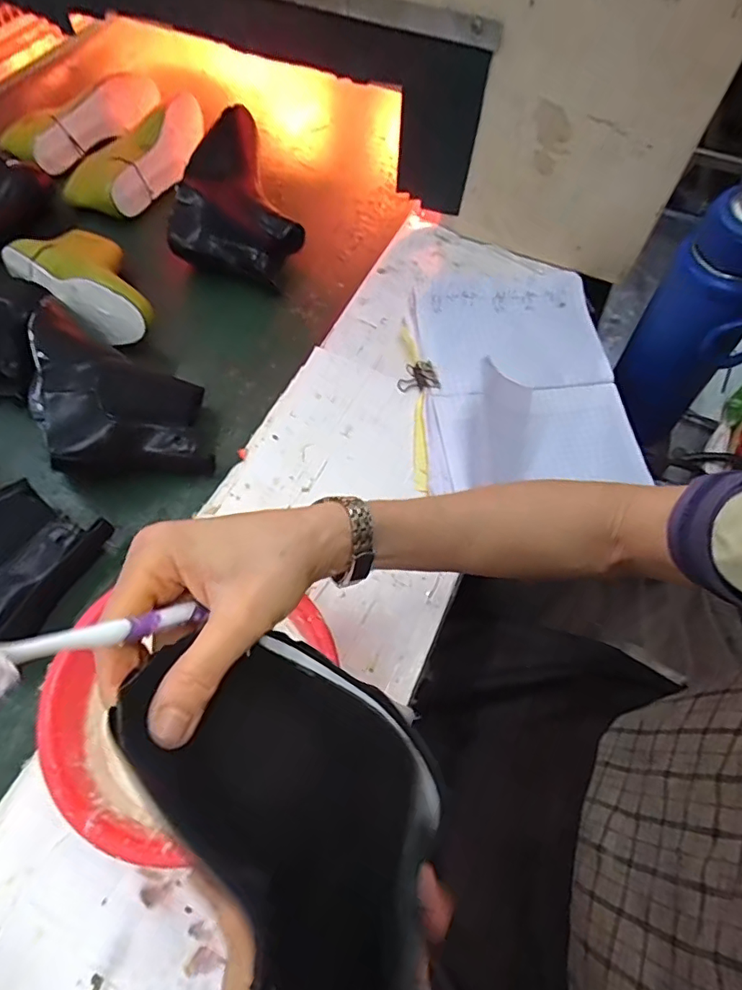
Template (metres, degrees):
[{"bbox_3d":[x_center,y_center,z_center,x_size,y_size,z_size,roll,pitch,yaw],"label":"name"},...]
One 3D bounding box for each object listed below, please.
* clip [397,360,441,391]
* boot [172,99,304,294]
[{"bbox_3d":[0.052,-0.130,0.590,0.044,0.020,0.032,3,61,0],"label":"clip"},{"bbox_3d":[-0.155,-0.383,0.712,0.148,0.101,0.211,21,62,10],"label":"boot"}]

